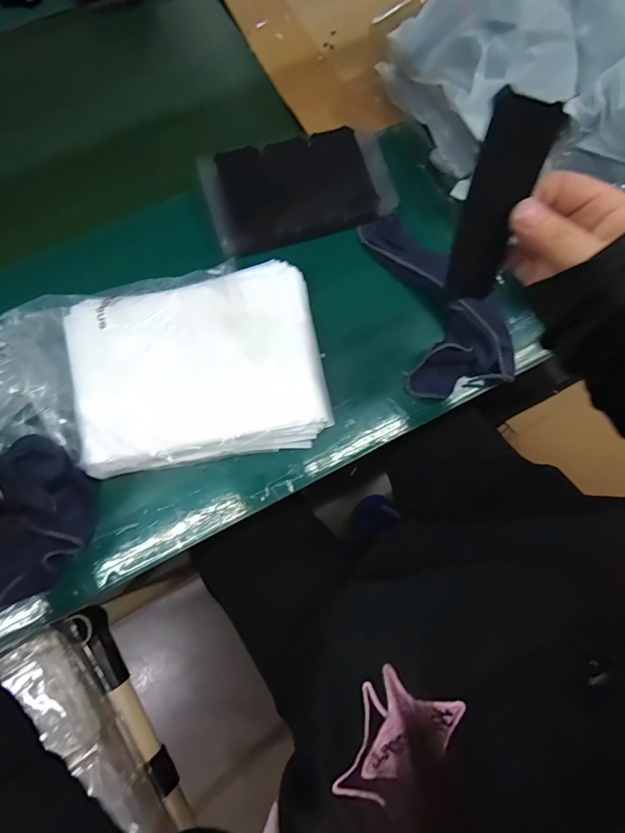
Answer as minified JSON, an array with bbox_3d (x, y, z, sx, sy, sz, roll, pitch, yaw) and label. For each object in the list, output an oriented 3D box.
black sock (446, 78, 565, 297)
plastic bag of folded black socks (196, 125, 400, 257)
[{"bbox_3d":[0.100,-0.113,0.220,0.041,0.095,0.007,-3,36,-19],"label":"black sock"},{"bbox_3d":[-0.013,-0.239,0.429,0.188,0.028,0.119,-18,78,-5],"label":"plastic bag of folded black socks"}]

